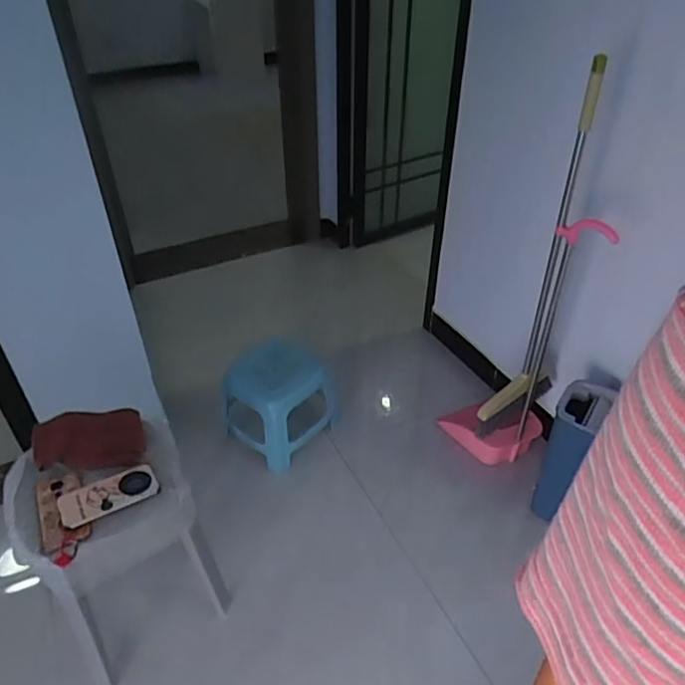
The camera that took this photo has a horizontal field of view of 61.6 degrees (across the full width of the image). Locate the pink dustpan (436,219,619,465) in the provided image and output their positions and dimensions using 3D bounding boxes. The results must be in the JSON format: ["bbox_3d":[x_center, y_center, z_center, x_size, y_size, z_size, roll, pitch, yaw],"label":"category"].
[{"bbox_3d":[0.439,0.010,1.473,0.214,0.792,0.294,-11,40,-14],"label":"pink dustpan"}]

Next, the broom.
[{"bbox_3d":[0.465,-0.128,1.284,0.103,0.916,0.209,26,45,28],"label":"broom"}]

